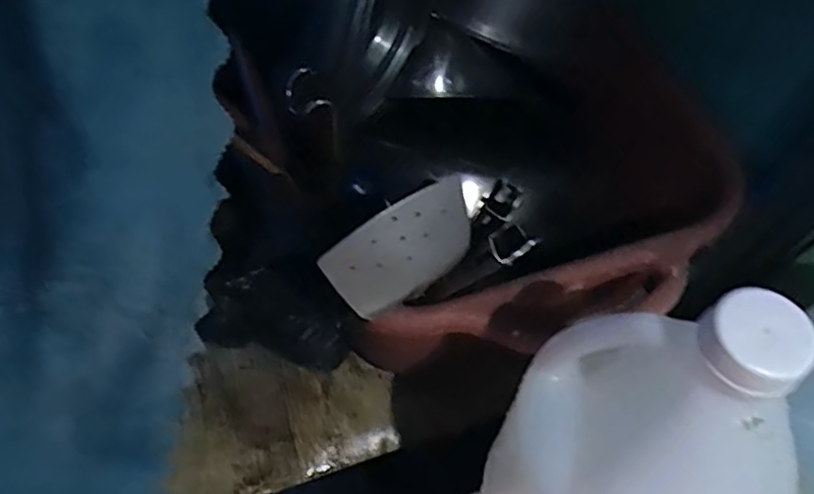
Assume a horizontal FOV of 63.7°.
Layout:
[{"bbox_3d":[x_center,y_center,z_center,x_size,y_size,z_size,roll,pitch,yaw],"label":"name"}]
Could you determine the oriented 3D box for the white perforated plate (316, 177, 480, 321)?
[{"bbox_3d":[0.002,0.001,0.340,0.085,0.070,0.005,-34,51,-4],"label":"white perforated plate"}]

